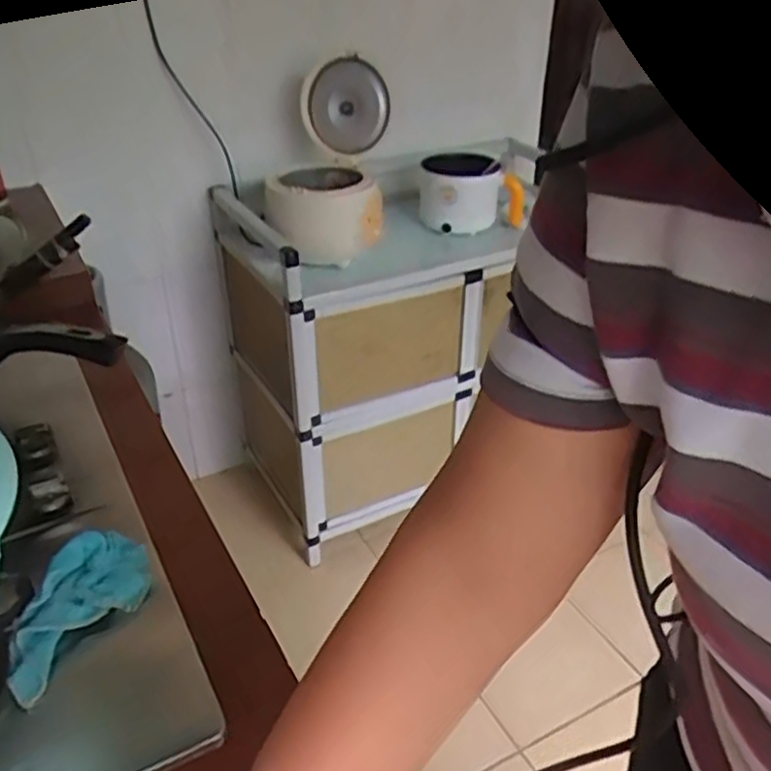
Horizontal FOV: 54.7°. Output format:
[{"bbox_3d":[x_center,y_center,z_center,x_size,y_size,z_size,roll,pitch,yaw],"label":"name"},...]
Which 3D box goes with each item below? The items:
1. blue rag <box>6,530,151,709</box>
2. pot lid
[{"bbox_3d":[-0.241,0.166,0.578,0.057,0.049,0.140,18,37,27],"label":"blue rag"},{"bbox_3d":[-0.071,-0.528,1.402,0.149,0.160,0.044,2,33,3],"label":"pot lid"}]

